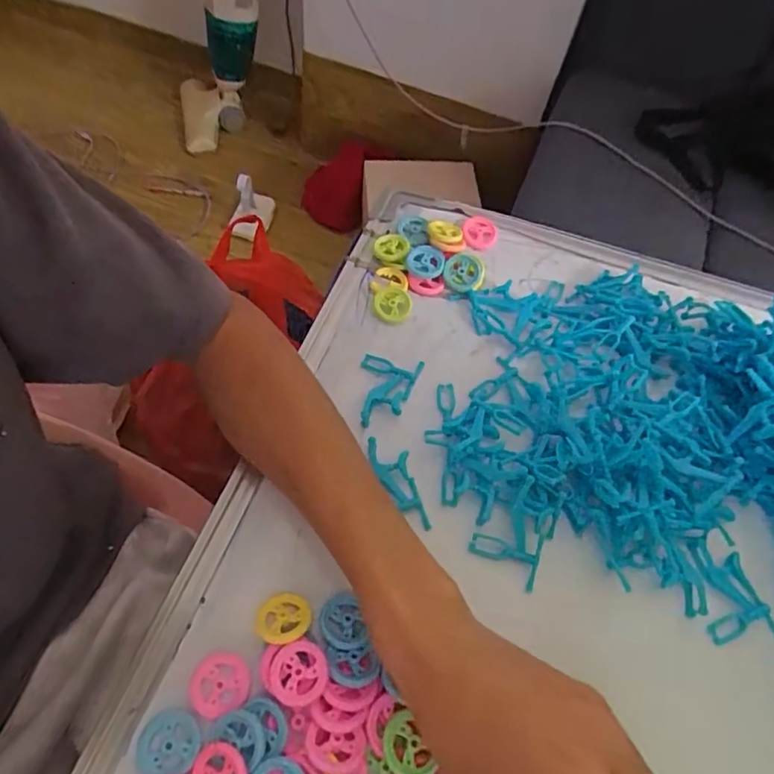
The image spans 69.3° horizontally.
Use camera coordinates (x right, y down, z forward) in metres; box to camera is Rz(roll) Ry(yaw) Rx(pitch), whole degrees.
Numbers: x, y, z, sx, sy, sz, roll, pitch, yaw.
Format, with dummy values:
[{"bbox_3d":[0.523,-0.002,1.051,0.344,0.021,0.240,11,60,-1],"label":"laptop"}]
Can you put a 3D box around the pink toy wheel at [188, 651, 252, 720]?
[{"bbox_3d":[-0.086,0.153,0.288,0.030,0.009,0.030,3,57,-5],"label":"pink toy wheel"}]

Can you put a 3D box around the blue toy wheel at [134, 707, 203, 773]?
[{"bbox_3d":[-0.106,0.173,0.273,0.030,0.004,0.029,3,57,-5],"label":"blue toy wheel"}]

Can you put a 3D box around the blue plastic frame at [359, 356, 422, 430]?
[{"bbox_3d":[0.002,0.002,0.386,0.042,0.014,0.058,7,57,-2],"label":"blue plastic frame"}]

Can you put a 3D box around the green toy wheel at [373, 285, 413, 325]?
[{"bbox_3d":[0.005,-0.064,0.429,0.029,0.007,0.032,15,57,3],"label":"green toy wheel"}]

